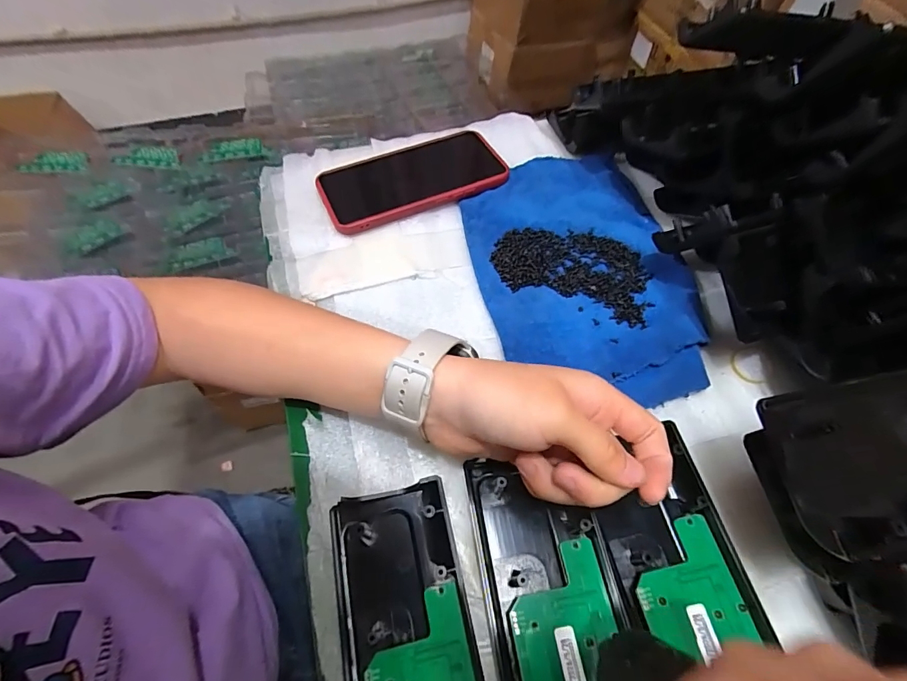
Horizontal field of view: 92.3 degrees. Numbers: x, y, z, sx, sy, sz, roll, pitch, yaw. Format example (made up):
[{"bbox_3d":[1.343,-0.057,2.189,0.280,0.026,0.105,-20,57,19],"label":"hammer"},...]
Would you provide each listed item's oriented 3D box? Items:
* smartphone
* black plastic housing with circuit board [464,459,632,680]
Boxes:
[{"bbox_3d":[-0.038,-0.150,0.397,0.165,0.016,0.086,-22,62,-11],"label":"smartphone"},{"bbox_3d":[0.059,0.166,0.213,0.067,0.018,0.216,-9,61,-4],"label":"black plastic housing with circuit board"}]

